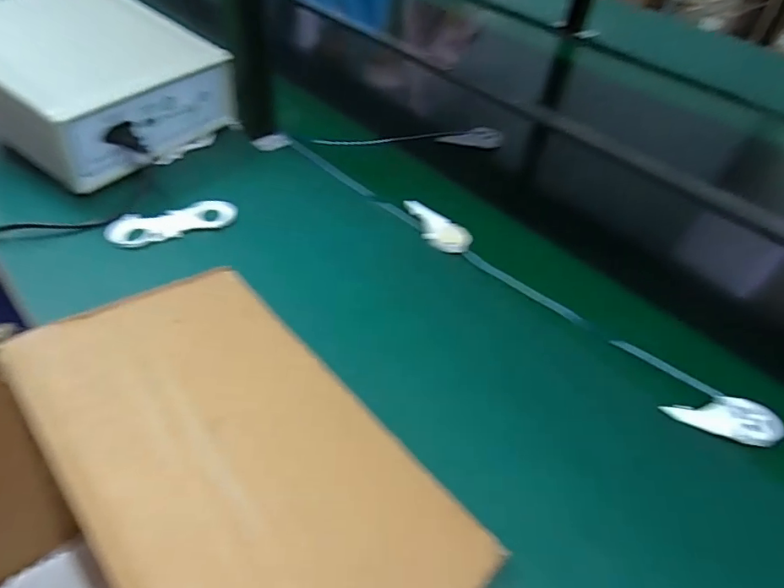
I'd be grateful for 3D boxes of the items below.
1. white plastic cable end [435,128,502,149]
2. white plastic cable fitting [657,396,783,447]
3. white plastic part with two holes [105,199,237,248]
[{"bbox_3d":[0.125,-0.249,0.805,0.099,0.026,0.027,4,45,18],"label":"white plastic cable end"},{"bbox_3d":[0.312,0.117,0.475,0.099,0.018,0.039,5,45,17],"label":"white plastic cable fitting"},{"bbox_3d":[-0.256,-0.086,0.587,0.139,0.015,0.050,-20,52,-23],"label":"white plastic part with two holes"}]

